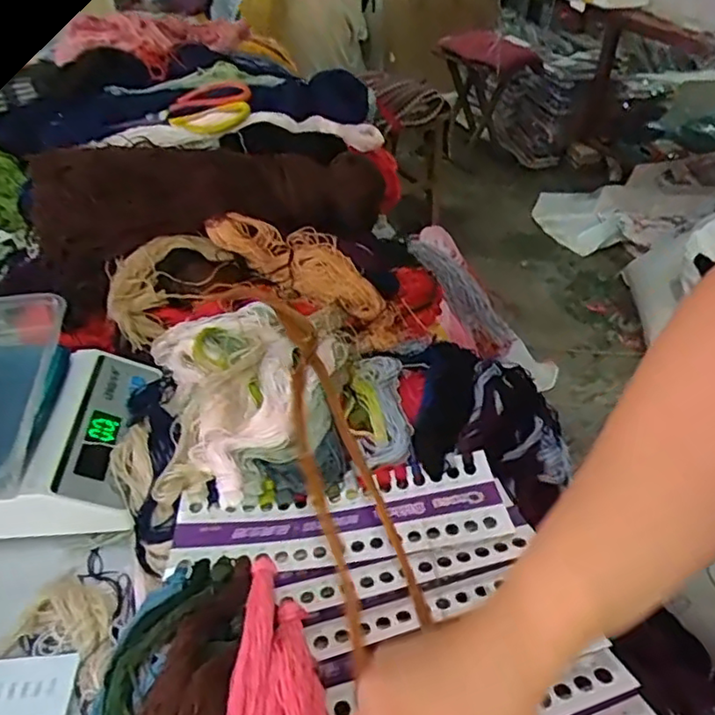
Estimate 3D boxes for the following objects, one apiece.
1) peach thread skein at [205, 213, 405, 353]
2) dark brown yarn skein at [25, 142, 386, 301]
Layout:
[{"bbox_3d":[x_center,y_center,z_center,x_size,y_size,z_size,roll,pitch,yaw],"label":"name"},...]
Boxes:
[{"bbox_3d":[-0.051,-0.094,0.724,0.252,0.048,0.086,32,45,-7],"label":"peach thread skein"},{"bbox_3d":[-0.174,-0.191,0.749,0.391,0.106,0.131,-11,40,-15],"label":"dark brown yarn skein"}]

